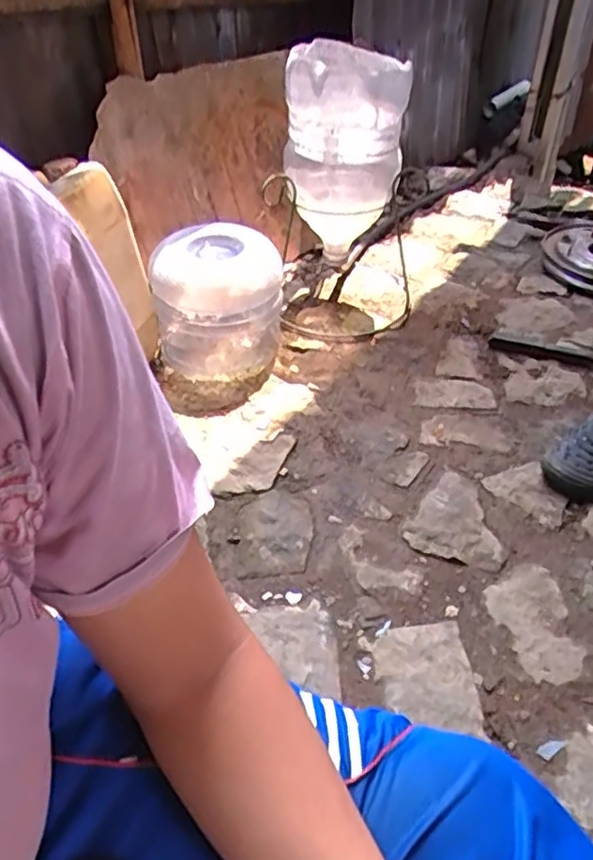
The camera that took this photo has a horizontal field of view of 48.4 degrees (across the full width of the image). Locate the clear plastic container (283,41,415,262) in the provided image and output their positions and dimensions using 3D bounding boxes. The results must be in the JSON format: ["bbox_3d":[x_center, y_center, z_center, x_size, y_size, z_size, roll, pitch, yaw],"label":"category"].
[{"bbox_3d":[0.095,-0.510,1.293,0.229,0.389,0.201,-1,43,0],"label":"clear plastic container"}]

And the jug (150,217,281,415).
[{"bbox_3d":[-0.155,-0.236,1.334,0.229,0.276,0.239,9,44,11],"label":"jug"}]

